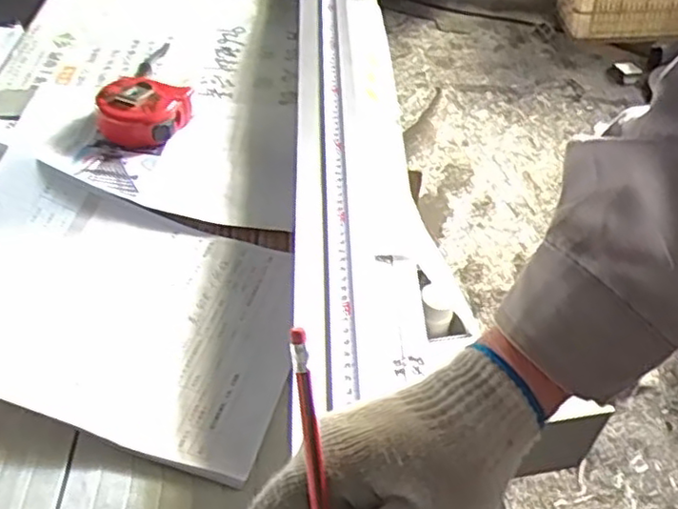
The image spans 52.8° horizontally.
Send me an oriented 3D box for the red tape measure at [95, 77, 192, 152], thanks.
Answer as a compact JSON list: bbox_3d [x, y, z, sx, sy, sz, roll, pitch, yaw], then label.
[{"bbox_3d":[-0.208,-0.155,0.737,0.096,0.037,0.082,-7,45,-14],"label":"red tape measure"}]

